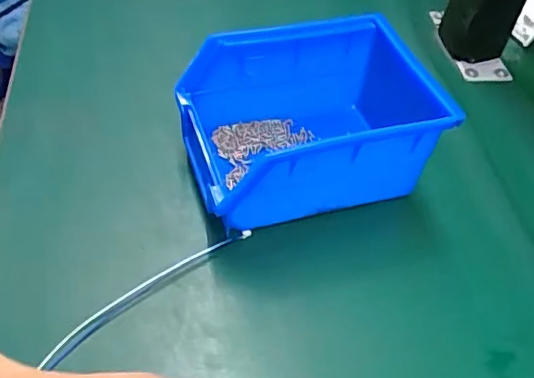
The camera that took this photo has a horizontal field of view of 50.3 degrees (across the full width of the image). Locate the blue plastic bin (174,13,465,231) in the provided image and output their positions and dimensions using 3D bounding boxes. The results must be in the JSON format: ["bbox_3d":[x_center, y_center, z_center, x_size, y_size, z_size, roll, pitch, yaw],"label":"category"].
[{"bbox_3d":[0.028,-0.038,0.352,0.151,0.074,0.106,-10,50,-13],"label":"blue plastic bin"}]

